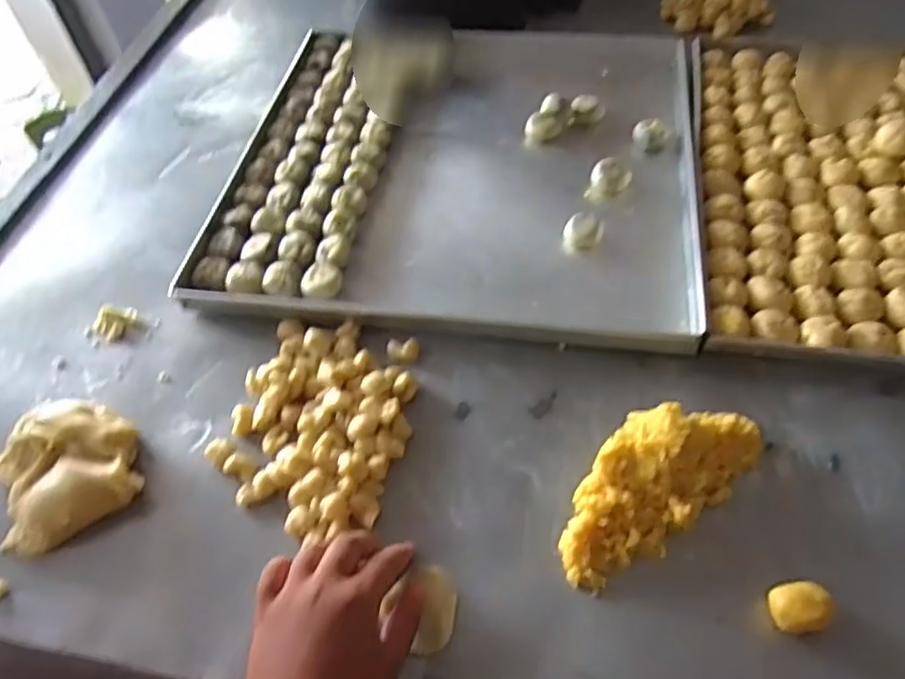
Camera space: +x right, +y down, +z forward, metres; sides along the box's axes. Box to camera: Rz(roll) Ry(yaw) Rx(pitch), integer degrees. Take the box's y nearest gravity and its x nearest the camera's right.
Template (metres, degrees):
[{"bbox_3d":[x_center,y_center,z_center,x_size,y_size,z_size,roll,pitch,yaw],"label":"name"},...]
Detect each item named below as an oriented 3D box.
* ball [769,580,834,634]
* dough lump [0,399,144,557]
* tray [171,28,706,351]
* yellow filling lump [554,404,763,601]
[{"bbox_3d":[0.239,0.184,0.459,0.039,0.025,0.032,1,53,6],"label":"ball"},{"bbox_3d":[-0.323,0.107,0.559,0.111,0.042,0.120,-2,53,3],"label":"dough lump"},{"bbox_3d":[0.015,-0.217,0.777,0.503,0.030,0.513,5,54,9],"label":"tray"},{"bbox_3d":[0.154,0.105,0.512,0.192,0.050,0.085,-34,58,-19],"label":"yellow filling lump"}]

